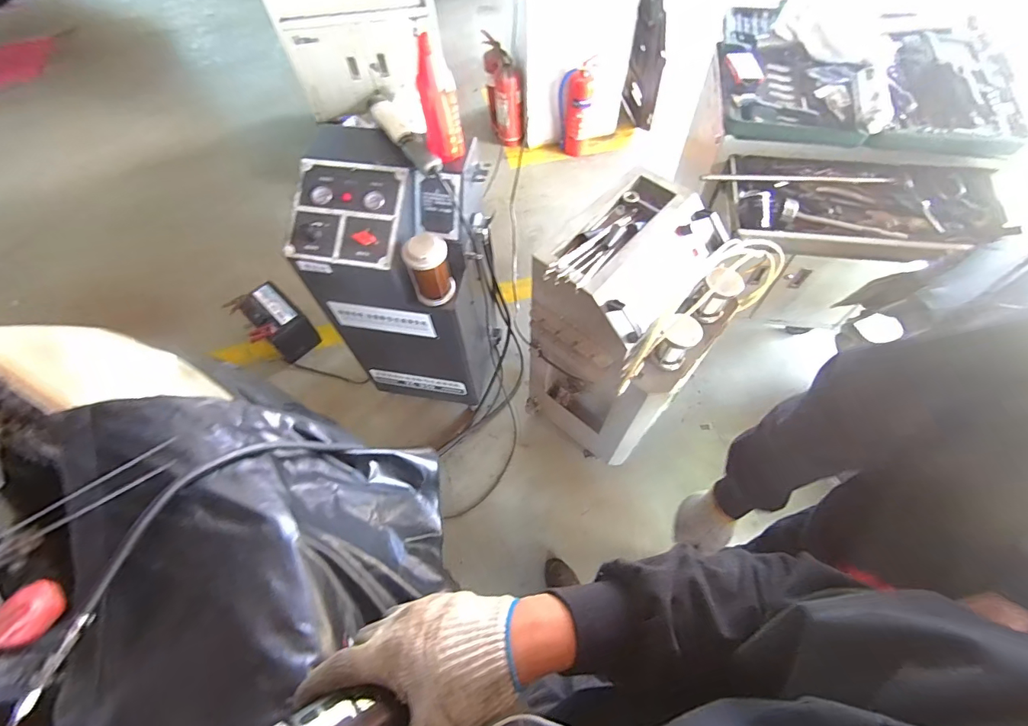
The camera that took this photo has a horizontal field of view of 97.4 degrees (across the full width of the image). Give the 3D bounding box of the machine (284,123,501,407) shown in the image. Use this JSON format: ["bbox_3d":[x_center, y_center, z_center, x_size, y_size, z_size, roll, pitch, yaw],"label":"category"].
[{"bbox_3d":[-0.304,-0.222,1.436,0.437,0.870,0.372,10,62,7],"label":"machine"}]

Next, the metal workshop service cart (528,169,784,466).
[{"bbox_3d":[0.335,-0.061,1.367,0.411,0.839,0.507,39,69,20],"label":"metal workshop service cart"}]

